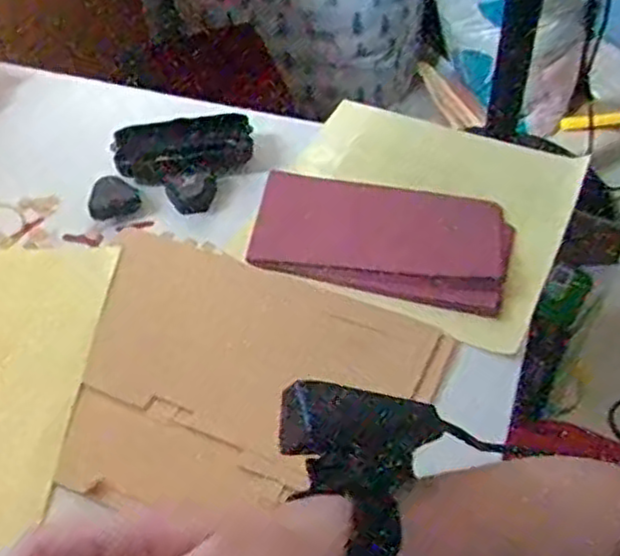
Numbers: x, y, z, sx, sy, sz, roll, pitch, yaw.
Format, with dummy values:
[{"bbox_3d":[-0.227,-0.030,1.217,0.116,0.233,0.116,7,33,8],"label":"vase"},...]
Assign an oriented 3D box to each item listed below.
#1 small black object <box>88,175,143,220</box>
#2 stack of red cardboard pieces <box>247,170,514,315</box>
[{"bbox_3d":[-0.154,-0.064,0.585,0.039,0.017,0.035,-17,50,-12],"label":"small black object"},{"bbox_3d":[0.049,-0.032,0.545,0.185,0.017,0.095,13,51,14],"label":"stack of red cardboard pieces"}]

